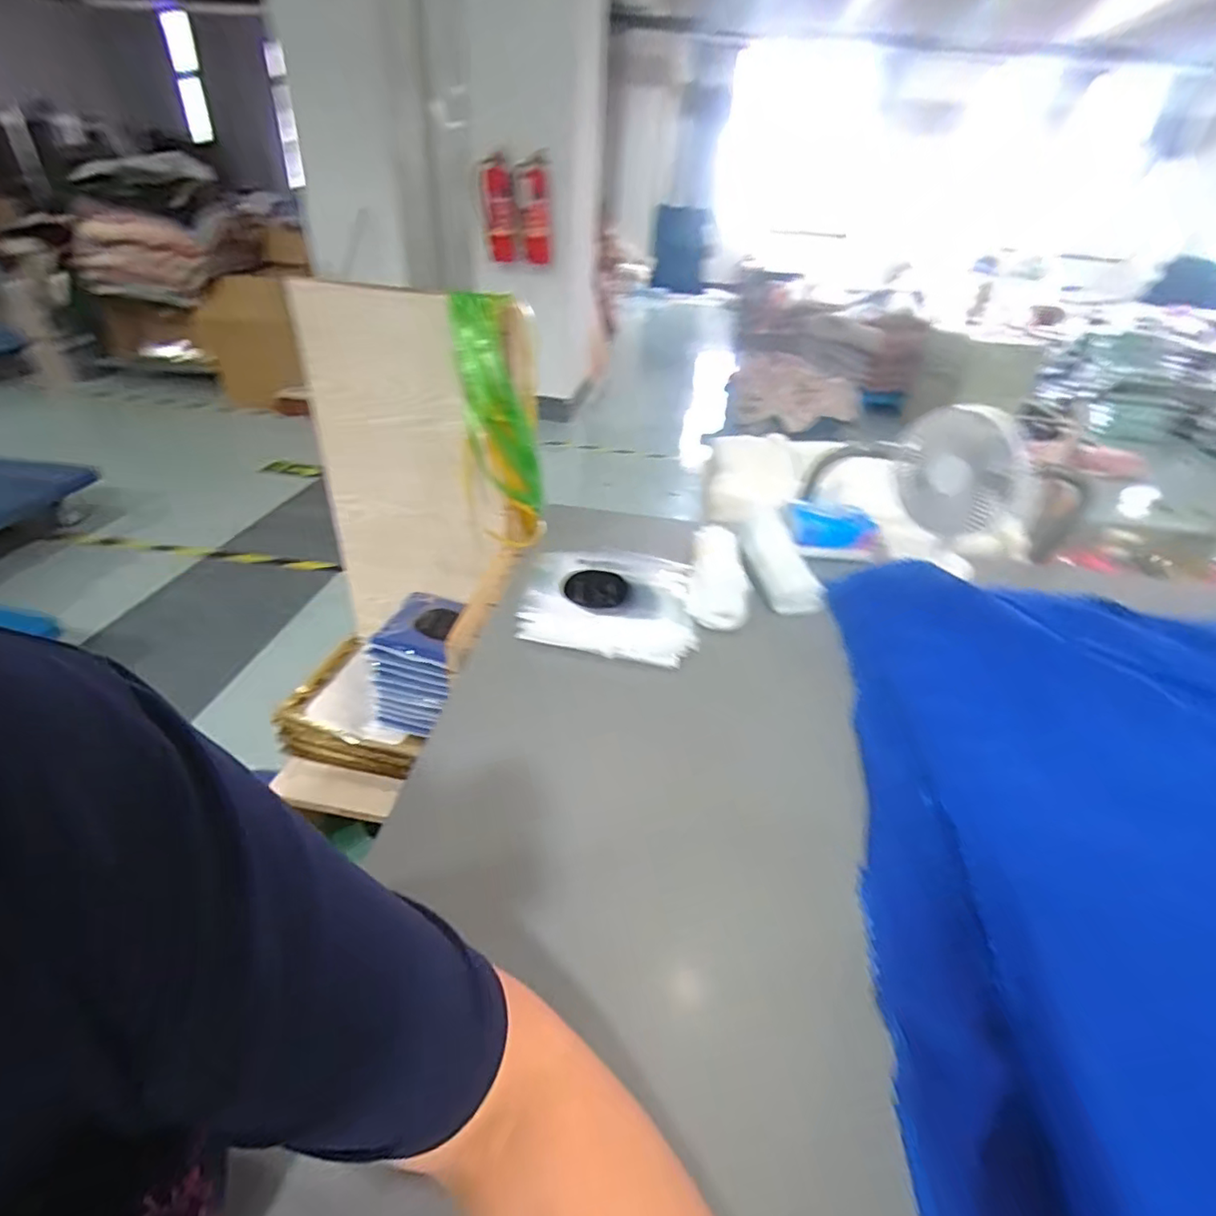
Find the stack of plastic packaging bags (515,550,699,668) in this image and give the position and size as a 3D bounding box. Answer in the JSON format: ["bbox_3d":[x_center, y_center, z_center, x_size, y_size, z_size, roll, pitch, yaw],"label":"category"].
[{"bbox_3d":[0.002,-0.016,0.830,0.227,0.027,0.265,5,35,1],"label":"stack of plastic packaging bags"}]

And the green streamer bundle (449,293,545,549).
[{"bbox_3d":[-0.156,-0.248,0.852,0.117,0.346,0.102,-4,36,-11],"label":"green streamer bundle"}]

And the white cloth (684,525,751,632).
[{"bbox_3d":[0.162,-0.049,0.865,0.082,0.065,0.204,8,35,6],"label":"white cloth"}]

